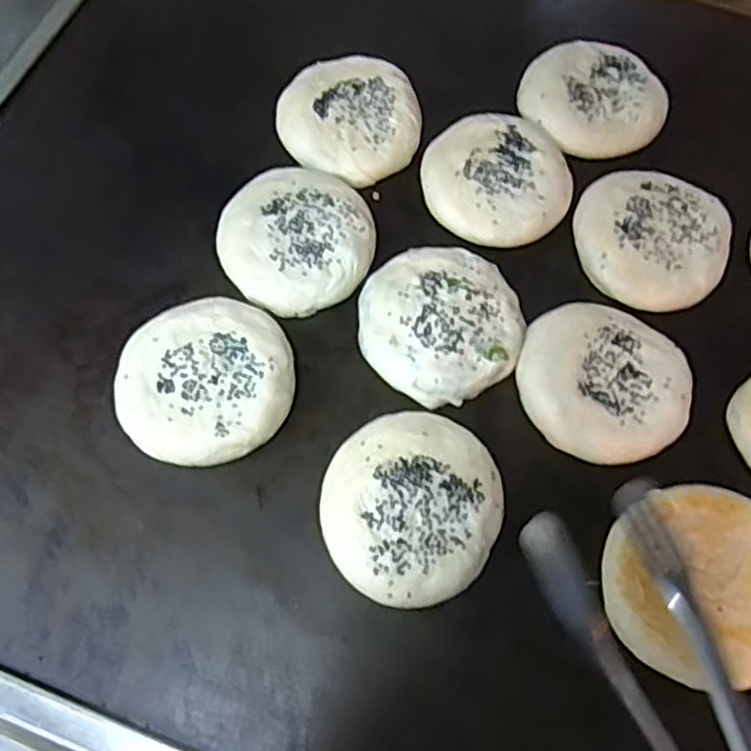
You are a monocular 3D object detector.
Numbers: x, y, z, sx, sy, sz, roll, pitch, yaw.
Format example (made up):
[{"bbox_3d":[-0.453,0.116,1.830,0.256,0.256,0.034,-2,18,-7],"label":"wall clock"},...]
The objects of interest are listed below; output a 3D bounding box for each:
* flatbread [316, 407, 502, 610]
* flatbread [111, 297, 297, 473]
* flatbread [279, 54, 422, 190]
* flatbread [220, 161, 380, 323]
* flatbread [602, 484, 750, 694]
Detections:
[{"bbox_3d":[0.024,0.087,0.452,0.114,0.027,0.124,0,68,-1],"label":"flatbread"},{"bbox_3d":[-0.120,0.004,0.483,0.118,0.027,0.119,0,68,-1],"label":"flatbread"},{"bbox_3d":[-0.019,-0.221,0.576,0.120,0.022,0.123,25,69,9],"label":"flatbread"},{"bbox_3d":[-0.062,-0.109,0.530,0.116,0.026,0.126,-23,70,-10],"label":"flatbread"},{"bbox_3d":[0.211,0.134,0.430,0.122,0.019,0.117,0,68,-1],"label":"flatbread"}]

